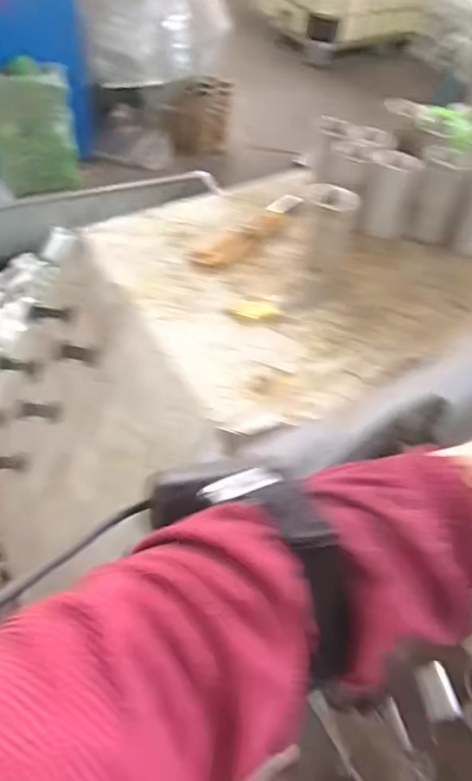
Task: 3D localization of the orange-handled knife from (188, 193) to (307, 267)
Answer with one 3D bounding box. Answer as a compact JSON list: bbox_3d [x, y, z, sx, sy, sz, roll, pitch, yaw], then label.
[{"bbox_3d":[0.019,-0.176,0.610,0.035,0.009,0.176,35,56,21],"label":"orange-handled knife"}]

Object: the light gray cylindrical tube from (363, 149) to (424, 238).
[{"bbox_3d":[0.167,-0.216,0.605,0.050,0.079,0.040,14,51,5],"label":"light gray cylindrical tube"}]

